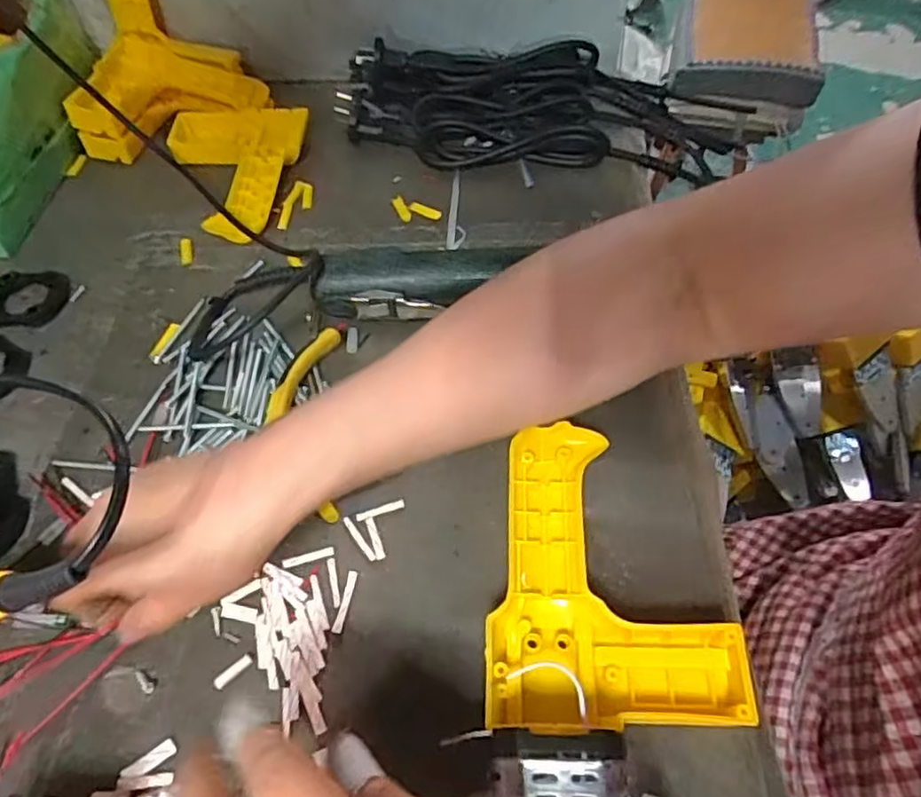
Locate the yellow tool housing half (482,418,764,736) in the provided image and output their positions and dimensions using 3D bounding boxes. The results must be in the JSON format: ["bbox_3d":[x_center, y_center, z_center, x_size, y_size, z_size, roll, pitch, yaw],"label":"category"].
[{"bbox_3d":[0.074,0.088,0.330,0.120,0.038,0.150,0,54,2],"label":"yellow tool housing half"}]

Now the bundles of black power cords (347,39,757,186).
[{"bbox_3d":[0.065,-0.275,0.590,0.341,0.049,0.160,6,55,6],"label":"bundles of black power cords"}]

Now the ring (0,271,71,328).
[{"bbox_3d":[-0.326,-0.077,0.482,0.055,0.013,0.055,-1,54,1],"label":"ring"}]

